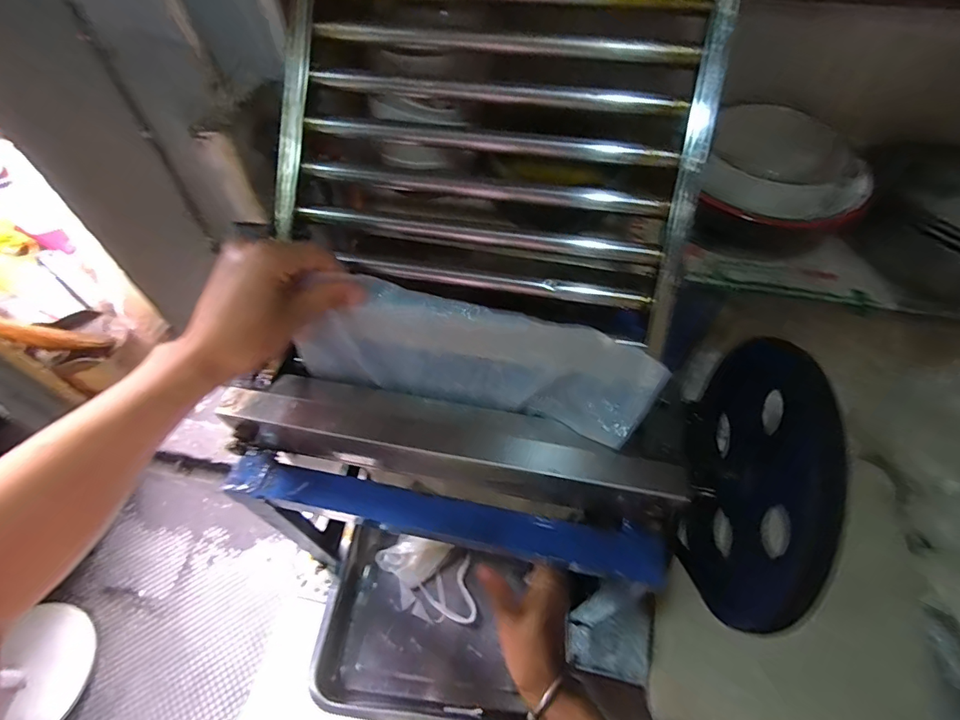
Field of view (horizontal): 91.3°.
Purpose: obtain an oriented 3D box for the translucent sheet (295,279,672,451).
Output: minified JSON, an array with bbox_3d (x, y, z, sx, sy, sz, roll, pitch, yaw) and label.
[{"bbox_3d":[-0.008,0.001,0.365,0.272,0.086,0.028,12,27,8],"label":"translucent sheet"}]

